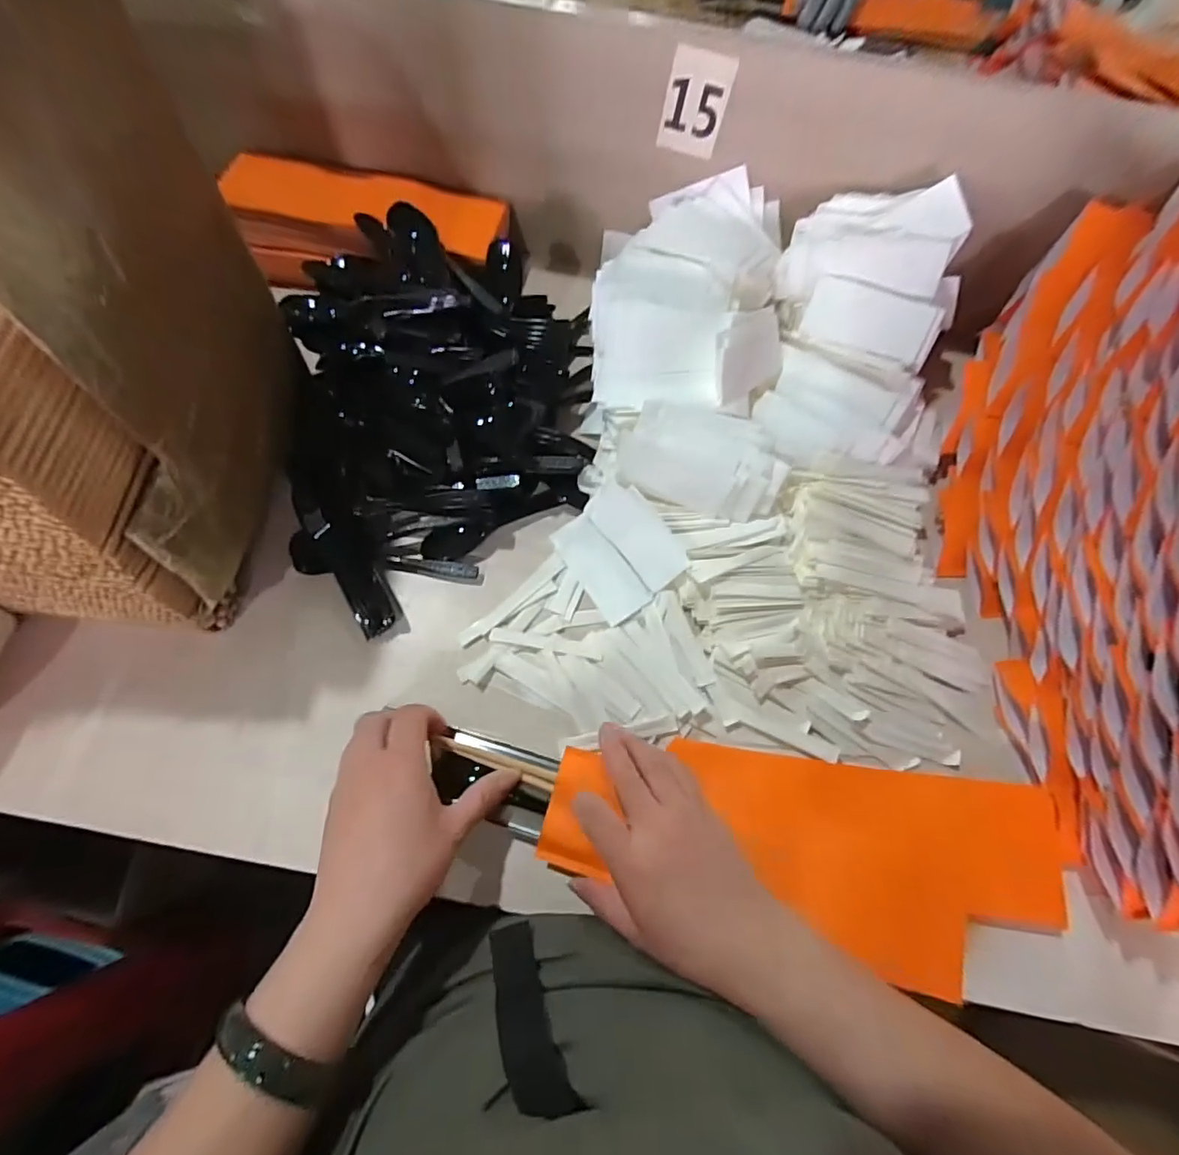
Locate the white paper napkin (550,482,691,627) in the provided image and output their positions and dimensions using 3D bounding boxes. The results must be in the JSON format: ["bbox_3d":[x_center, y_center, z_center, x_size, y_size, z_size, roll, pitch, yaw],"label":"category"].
[{"bbox_3d":[0.027,-0.023,0.458,0.085,0.017,0.095,-39,82,11],"label":"white paper napkin"}]

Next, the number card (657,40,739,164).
[{"bbox_3d":[0.087,-0.388,0.444,0.048,0.065,0.004,16,61,0],"label":"number card"}]

